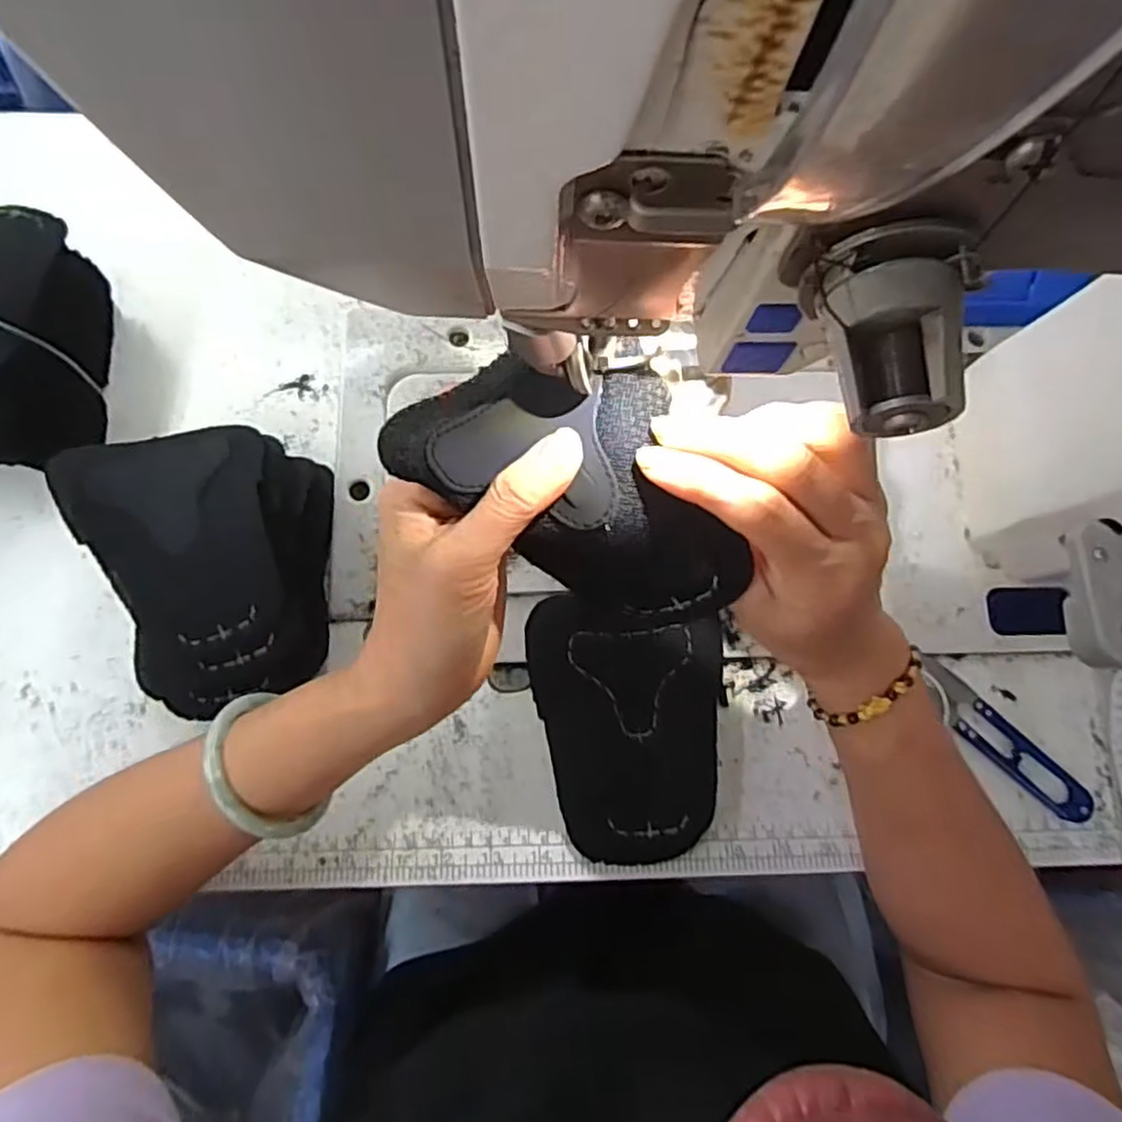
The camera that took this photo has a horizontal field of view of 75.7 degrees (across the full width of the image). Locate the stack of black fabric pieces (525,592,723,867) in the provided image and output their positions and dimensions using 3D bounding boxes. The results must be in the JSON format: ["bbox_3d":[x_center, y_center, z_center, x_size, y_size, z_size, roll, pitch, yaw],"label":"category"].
[{"bbox_3d":[0.037,0.091,0.397,0.103,0.020,0.136,-2,71,-2],"label":"stack of black fabric pieces"}]

